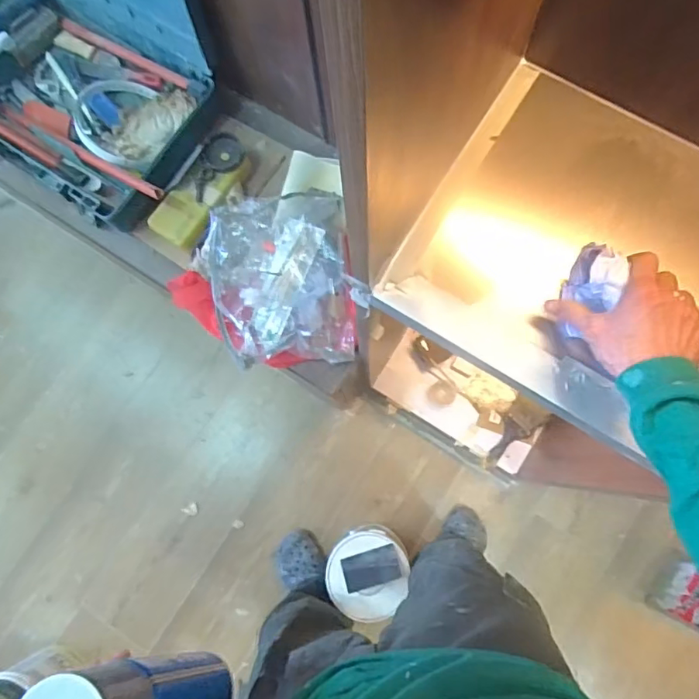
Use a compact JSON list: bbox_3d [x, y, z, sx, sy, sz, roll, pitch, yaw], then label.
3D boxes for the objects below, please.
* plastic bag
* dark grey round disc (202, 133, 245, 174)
[{"bbox_3d":[-0.130,-0.131,0.981,0.258,0.076,0.305,-6,78,1],"label":"plastic bag"},{"bbox_3d":[-0.240,-0.374,1.039,0.073,0.012,0.079,2,80,-14],"label":"dark grey round disc"}]

